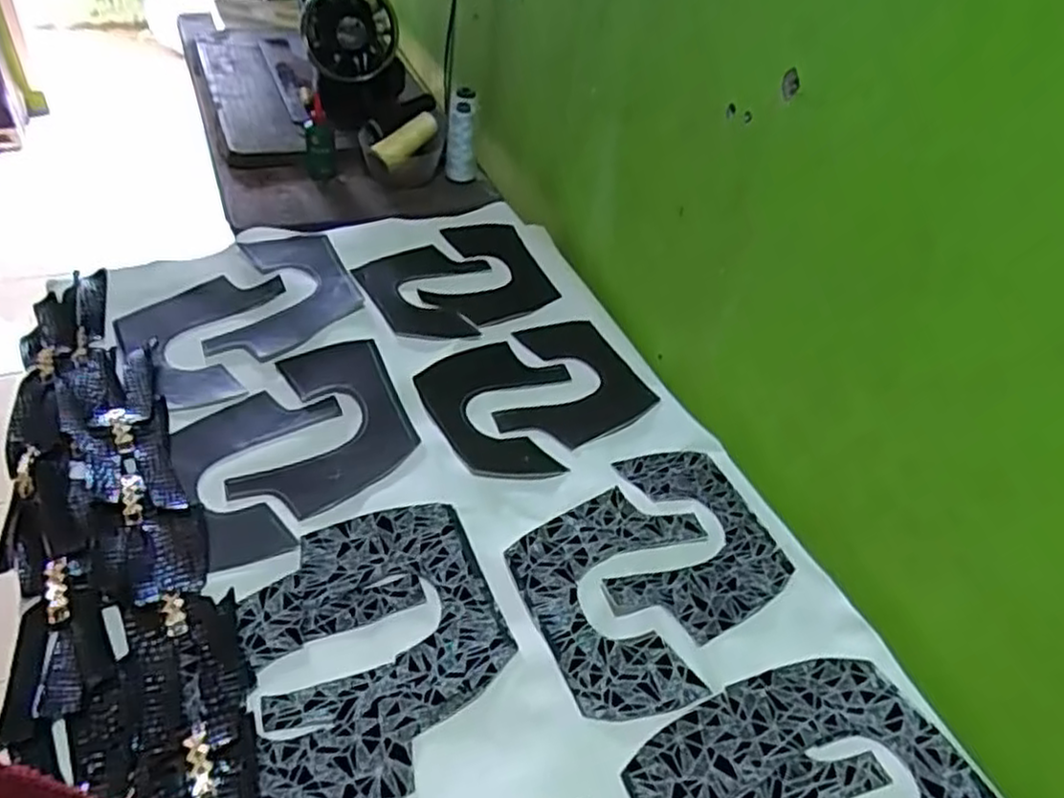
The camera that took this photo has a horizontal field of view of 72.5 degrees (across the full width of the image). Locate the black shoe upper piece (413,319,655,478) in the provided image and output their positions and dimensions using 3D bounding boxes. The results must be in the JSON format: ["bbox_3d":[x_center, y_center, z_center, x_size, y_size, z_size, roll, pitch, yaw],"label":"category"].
[{"bbox_3d":[0.010,-0.005,0.777,0.242,0.014,0.192,-18,51,-29],"label":"black shoe upper piece"}]

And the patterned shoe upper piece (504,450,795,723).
[{"bbox_3d":[0.107,0.139,0.619,0.254,0.013,0.189,-25,52,-28],"label":"patterned shoe upper piece"}]

